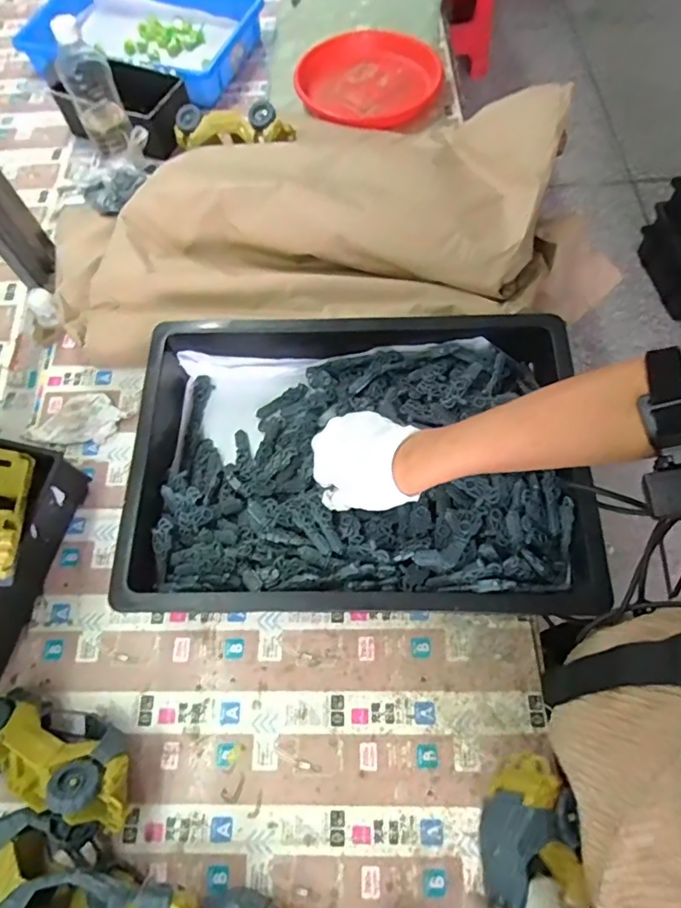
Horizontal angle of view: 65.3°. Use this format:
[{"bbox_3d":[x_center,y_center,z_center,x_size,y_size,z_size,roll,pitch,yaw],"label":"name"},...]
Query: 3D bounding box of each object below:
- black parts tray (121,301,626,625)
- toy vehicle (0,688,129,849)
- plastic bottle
[{"bbox_3d":[0.013,0.008,0.557,0.430,0.101,0.313,0,65,2],"label":"black parts tray"},{"bbox_3d":[-0.252,0.268,0.462,0.161,0.088,0.075,22,68,12],"label":"toy vehicle"},{"bbox_3d":[-0.318,-0.466,0.673,0.060,0.140,0.066,-23,67,-9],"label":"plastic bottle"}]

